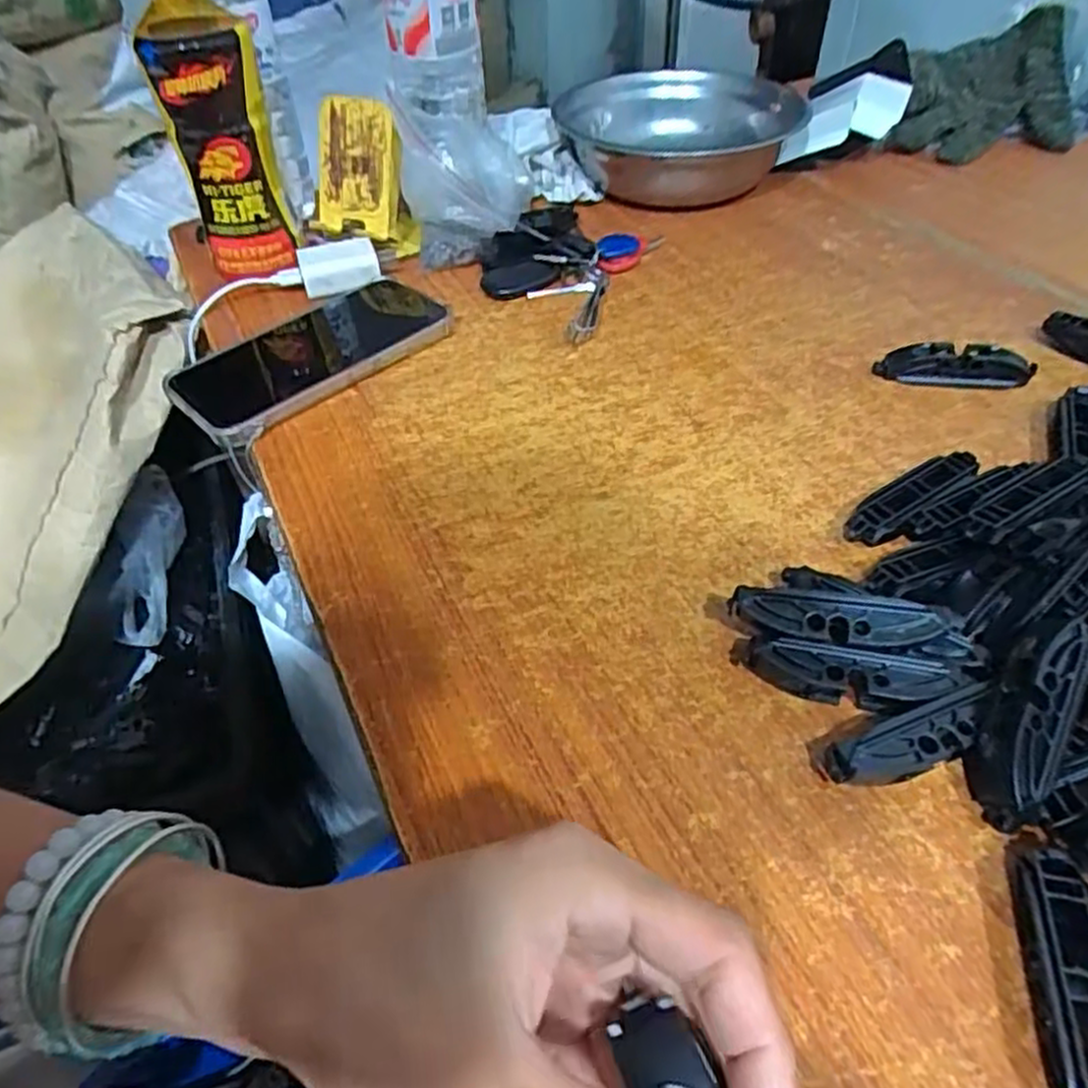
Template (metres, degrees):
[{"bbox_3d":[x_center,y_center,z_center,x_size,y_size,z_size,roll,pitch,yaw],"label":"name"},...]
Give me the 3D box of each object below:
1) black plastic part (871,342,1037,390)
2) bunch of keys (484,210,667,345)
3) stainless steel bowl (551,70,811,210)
[{"bbox_3d":[0.229,-0.098,0.411,0.079,0.020,0.015,8,47,13],"label":"black plastic part"},{"bbox_3d":[0.018,-0.201,0.519,0.114,0.024,0.147,25,53,26],"label":"bunch of keys"},{"bbox_3d":[0.108,-0.333,0.612,0.186,0.059,0.164,8,48,13],"label":"stainless steel bowl"}]

